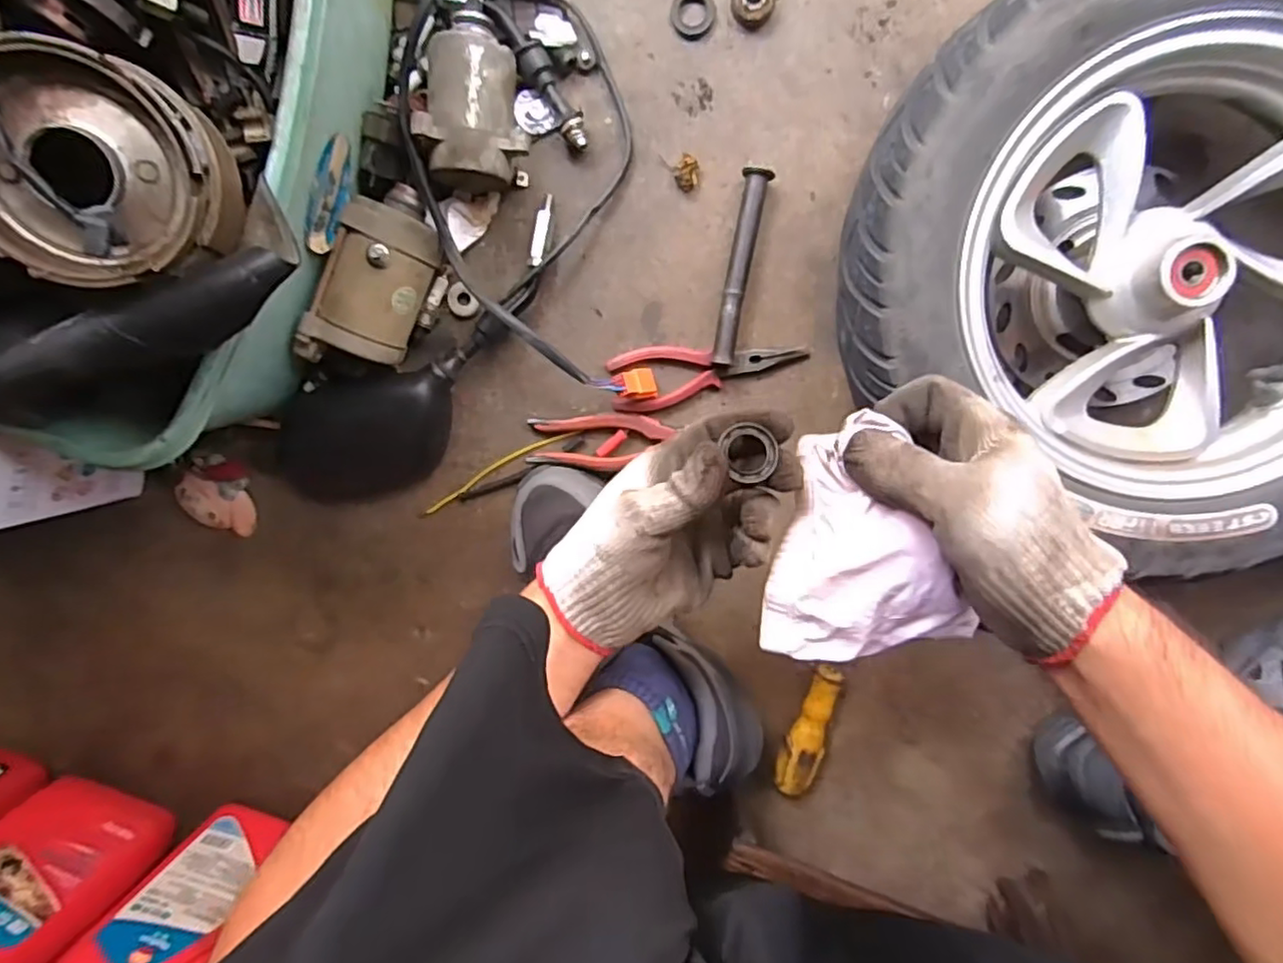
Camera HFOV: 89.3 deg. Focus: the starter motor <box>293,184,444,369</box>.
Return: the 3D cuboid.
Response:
[{"bbox_3d":[-0.190,-0.147,0.482,0.061,0.074,0.131,22,100,-1],"label":"starter motor"}]

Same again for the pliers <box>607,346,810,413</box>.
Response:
[{"bbox_3d":[0.052,-0.088,0.512,0.153,0.011,0.048,-8,99,4],"label":"pliers"}]

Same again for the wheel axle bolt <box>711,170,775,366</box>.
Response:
[{"bbox_3d":[0.075,-0.160,0.491,0.020,0.023,0.142,9,100,2],"label":"wheel axle bolt"}]

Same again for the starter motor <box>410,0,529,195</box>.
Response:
[{"bbox_3d":[-0.121,-0.276,0.464,0.070,0.062,0.127,-5,99,4],"label":"starter motor"}]

